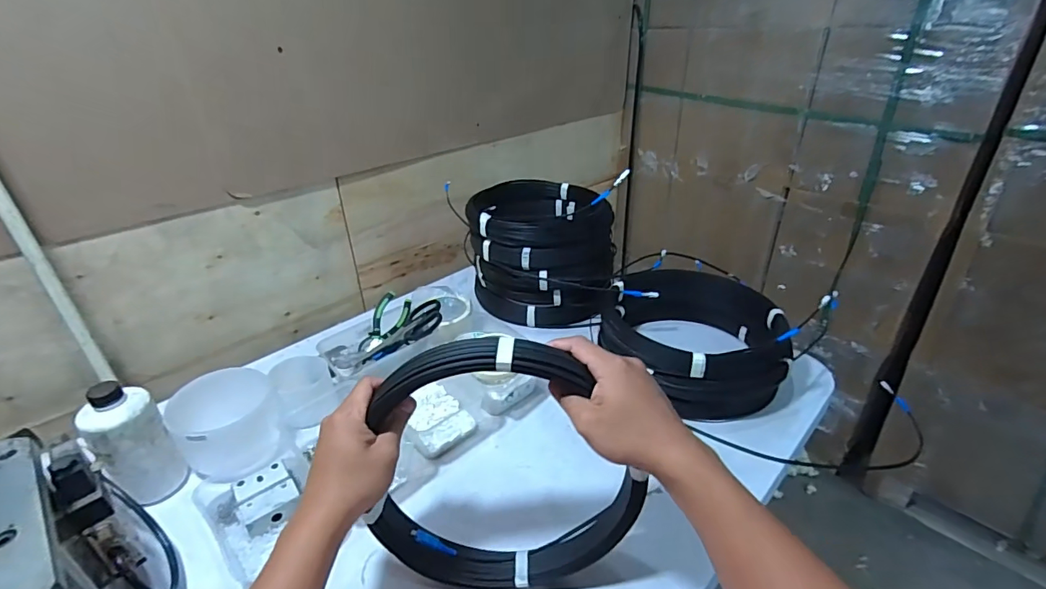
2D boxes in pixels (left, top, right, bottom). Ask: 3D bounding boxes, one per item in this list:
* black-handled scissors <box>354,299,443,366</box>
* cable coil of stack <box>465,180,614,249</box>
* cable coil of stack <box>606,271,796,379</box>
[{"bbox_3d":[-0.203,0.066,0.793,0.170,0.026,0.067,-30,27,12],"label":"black-handled scissors"},{"bbox_3d":[0.036,-0.165,0.942,0.265,0.048,0.254,3,30,9],"label":"cable coil of stack"},{"bbox_3d":[0.272,0.040,0.767,0.273,0.060,0.262,-1,30,1],"label":"cable coil of stack"}]

